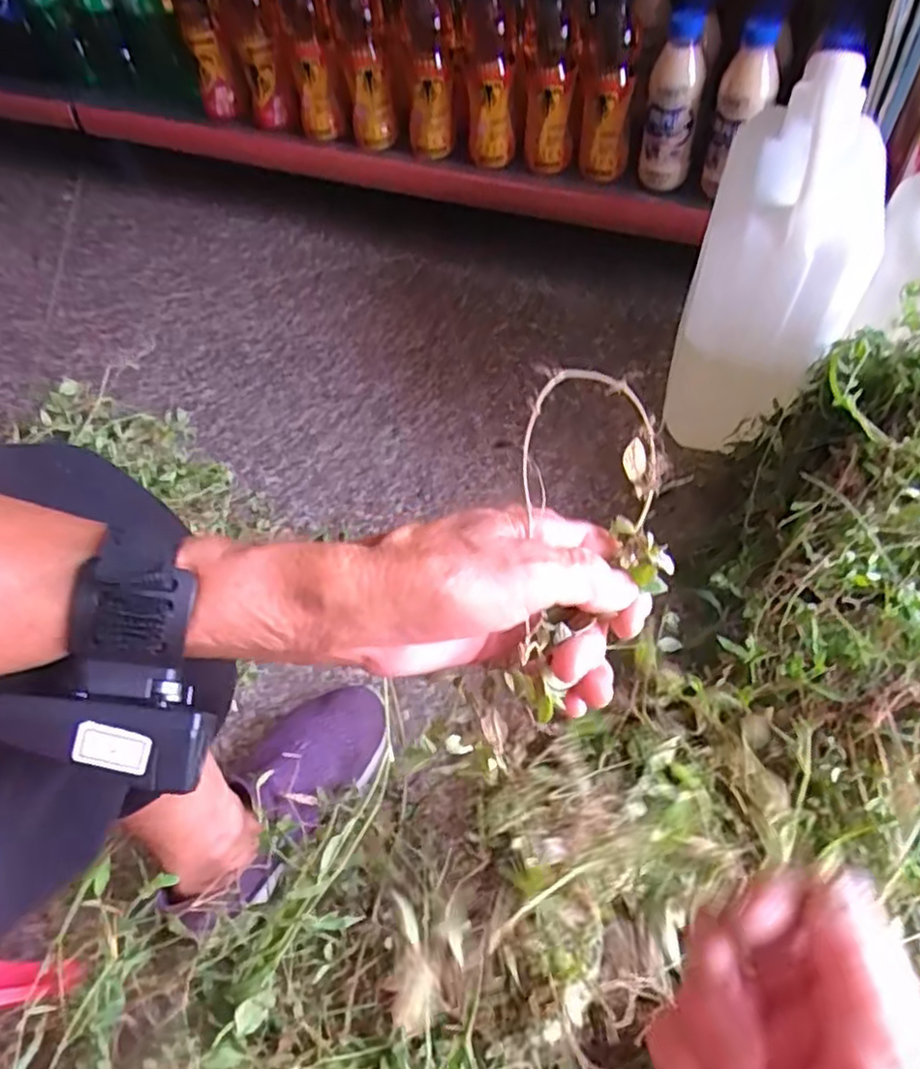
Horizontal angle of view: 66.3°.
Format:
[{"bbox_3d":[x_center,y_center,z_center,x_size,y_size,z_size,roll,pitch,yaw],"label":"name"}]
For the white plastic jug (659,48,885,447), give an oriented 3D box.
[{"bbox_3d":[0.337,-0.280,0.760,0.153,0.313,0.257,17,58,15],"label":"white plastic jug"}]

